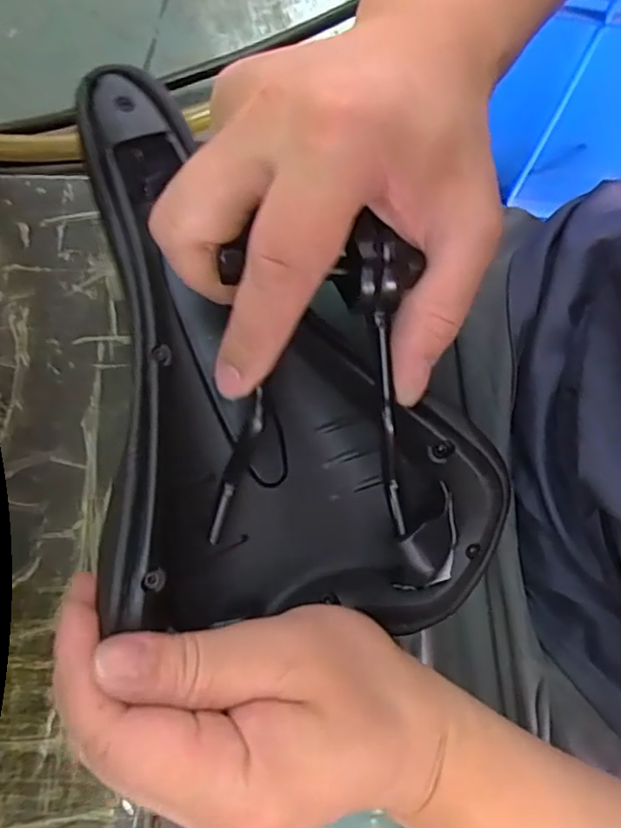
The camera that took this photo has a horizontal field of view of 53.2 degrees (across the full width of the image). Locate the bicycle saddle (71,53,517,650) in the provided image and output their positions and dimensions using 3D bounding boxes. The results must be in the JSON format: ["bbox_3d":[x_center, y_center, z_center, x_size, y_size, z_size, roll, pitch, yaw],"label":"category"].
[{"bbox_3d":[-0.005,-0.027,0.246,0.145,0.059,0.223,-7,77,-2],"label":"bicycle saddle"}]

